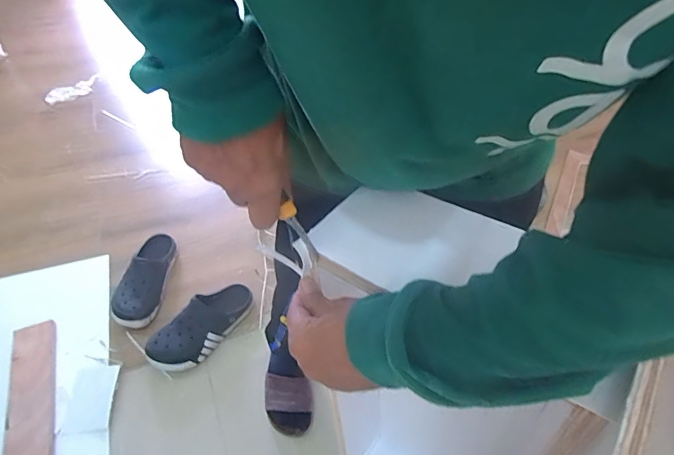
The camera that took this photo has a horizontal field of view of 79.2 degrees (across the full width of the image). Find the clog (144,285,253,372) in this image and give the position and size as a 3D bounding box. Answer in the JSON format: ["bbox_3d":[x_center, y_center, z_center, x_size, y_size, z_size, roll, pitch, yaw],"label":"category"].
[{"bbox_3d":[-0.319,0.225,0.970,0.115,0.074,0.264,30,53,20],"label":"clog"}]

